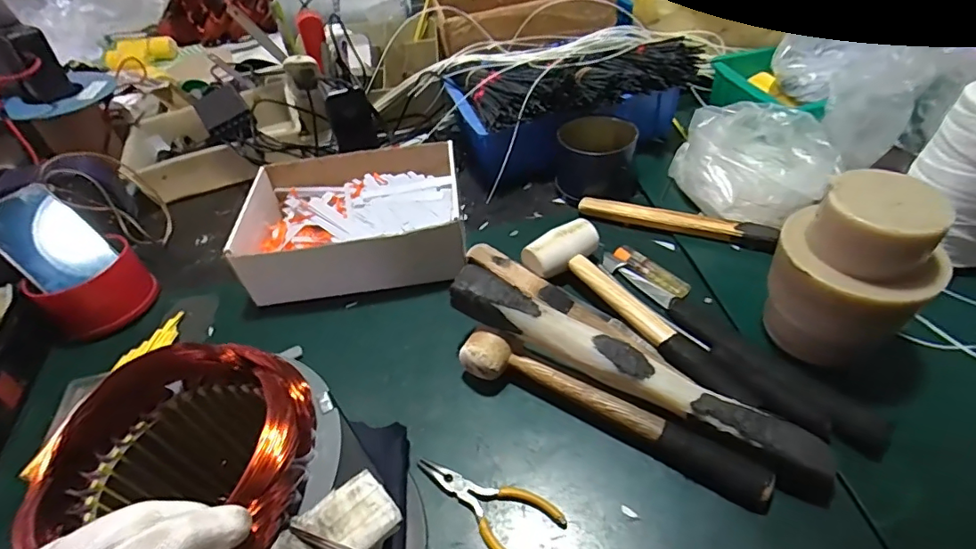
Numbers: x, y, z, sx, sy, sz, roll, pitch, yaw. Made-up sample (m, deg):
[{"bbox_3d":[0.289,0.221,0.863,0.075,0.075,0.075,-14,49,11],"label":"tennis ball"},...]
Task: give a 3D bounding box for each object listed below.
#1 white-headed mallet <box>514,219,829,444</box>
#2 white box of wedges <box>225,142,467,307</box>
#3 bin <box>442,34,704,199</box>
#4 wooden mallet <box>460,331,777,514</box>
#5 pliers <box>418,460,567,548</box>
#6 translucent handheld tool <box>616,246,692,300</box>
[{"bbox_3d":[0.163,0.040,0.476,0.082,0.040,0.308,-35,52,-24],"label":"white-headed mallet"},{"bbox_3d":[-0.161,-0.064,0.596,0.254,0.082,0.207,-9,46,-2],"label":"white box of wedges"},{"bbox_3d":[0.102,-0.243,0.697,0.291,0.131,0.218,-16,47,-8],"label":"bin"},{"bbox_3d":[0.093,0.112,0.414,0.255,0.041,0.040,19,52,23],"label":"wooden mallet"},{"bbox_3d":[-0.003,0.174,0.386,0.118,0.012,0.050,22,53,25],"label":"pliers"},{"bbox_3d":[0.172,-0.003,0.537,0.021,0.011,0.087,-35,52,-24],"label":"translucent handheld tool"}]

